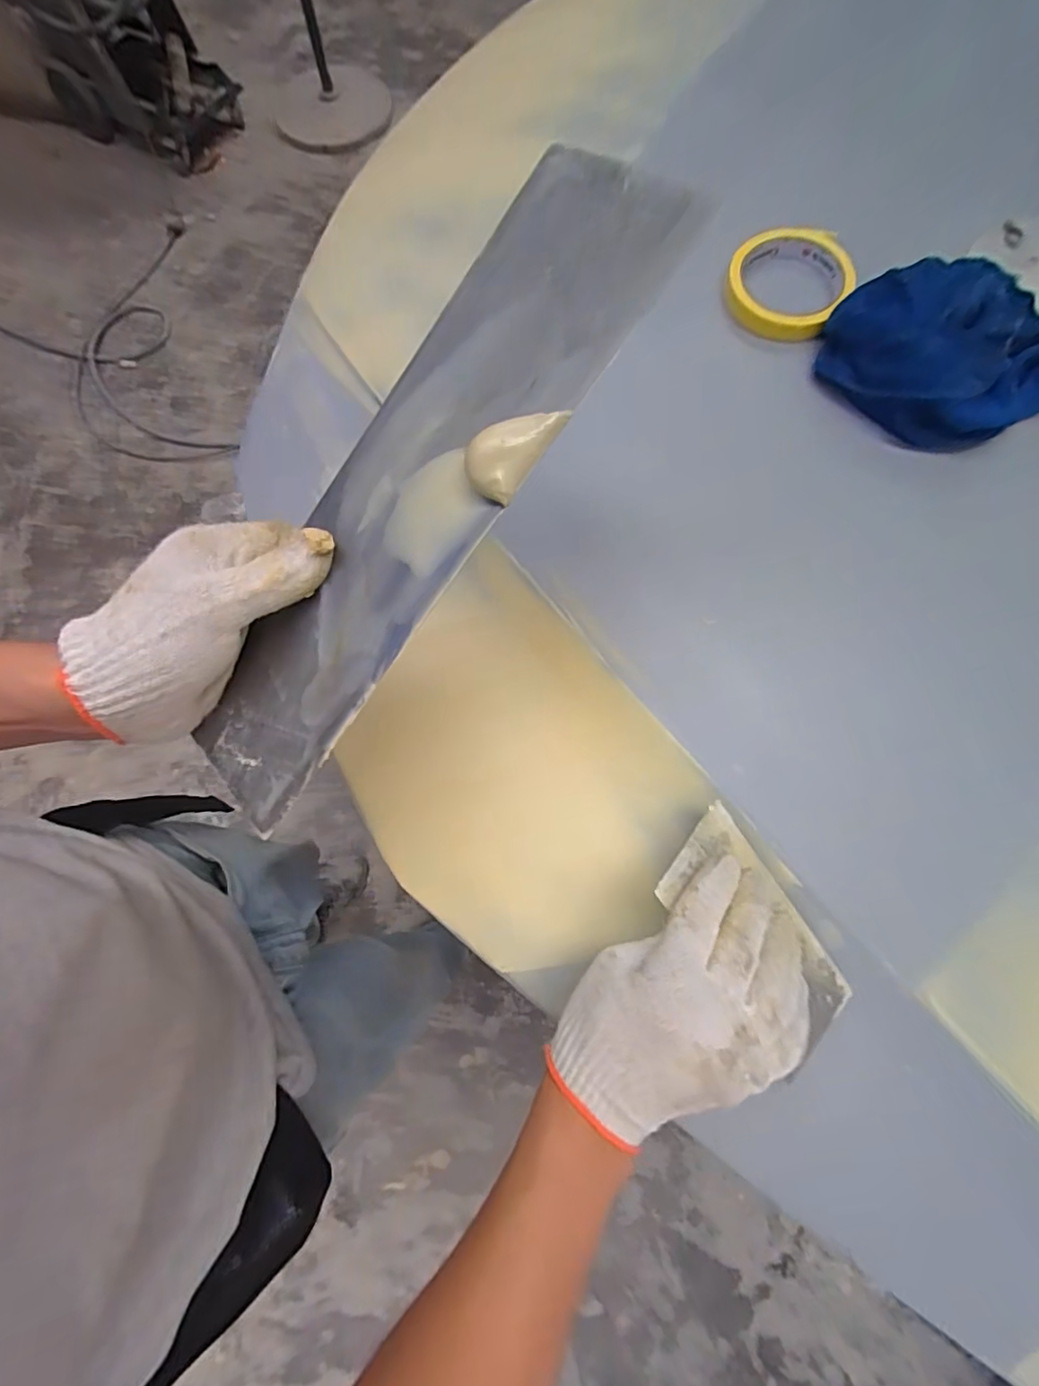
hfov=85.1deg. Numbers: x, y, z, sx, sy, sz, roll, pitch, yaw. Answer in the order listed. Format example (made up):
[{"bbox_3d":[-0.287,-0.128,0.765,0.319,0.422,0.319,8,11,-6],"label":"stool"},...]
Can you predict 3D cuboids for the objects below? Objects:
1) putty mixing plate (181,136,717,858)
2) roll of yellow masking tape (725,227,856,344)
[{"bbox_3d":[-0.058,-0.088,0.267,0.096,0.012,0.333,42,102,25],"label":"putty mixing plate"},{"bbox_3d":[0.214,-0.329,0.450,0.090,0.020,0.103,25,75,6],"label":"roll of yellow masking tape"}]

